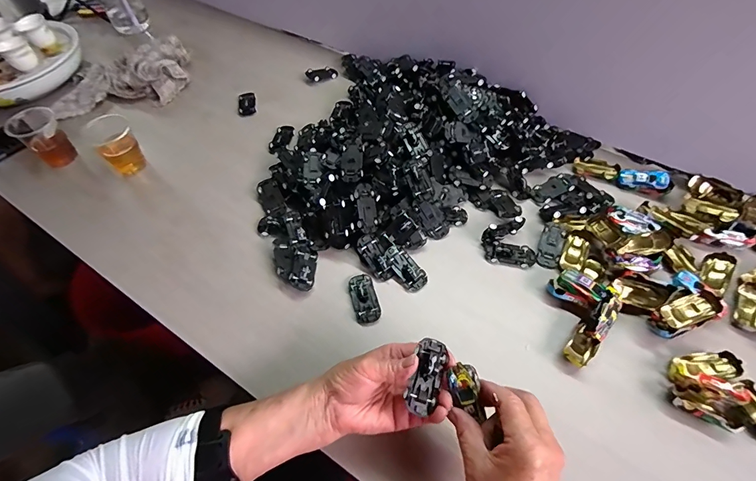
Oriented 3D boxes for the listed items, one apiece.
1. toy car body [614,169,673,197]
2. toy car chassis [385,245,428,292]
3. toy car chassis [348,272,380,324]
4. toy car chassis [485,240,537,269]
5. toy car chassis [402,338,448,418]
[{"bbox_3d":[0.393,-0.088,0.556,0.067,0.017,0.030,9,61,9],"label":"toy car body"},{"bbox_3d":[0.036,0.035,0.492,0.031,0.015,0.064,-35,76,-15],"label":"toy car chassis"},{"bbox_3d":[-0.018,0.073,0.476,0.031,0.009,0.064,-15,60,-4],"label":"toy car chassis"},{"bbox_3d":[0.178,0.019,0.505,0.065,0.011,0.032,9,61,9],"label":"toy car chassis"},{"bbox_3d":[0.045,0.121,0.339,0.025,0.016,0.064,14,69,12],"label":"toy car chassis"}]

